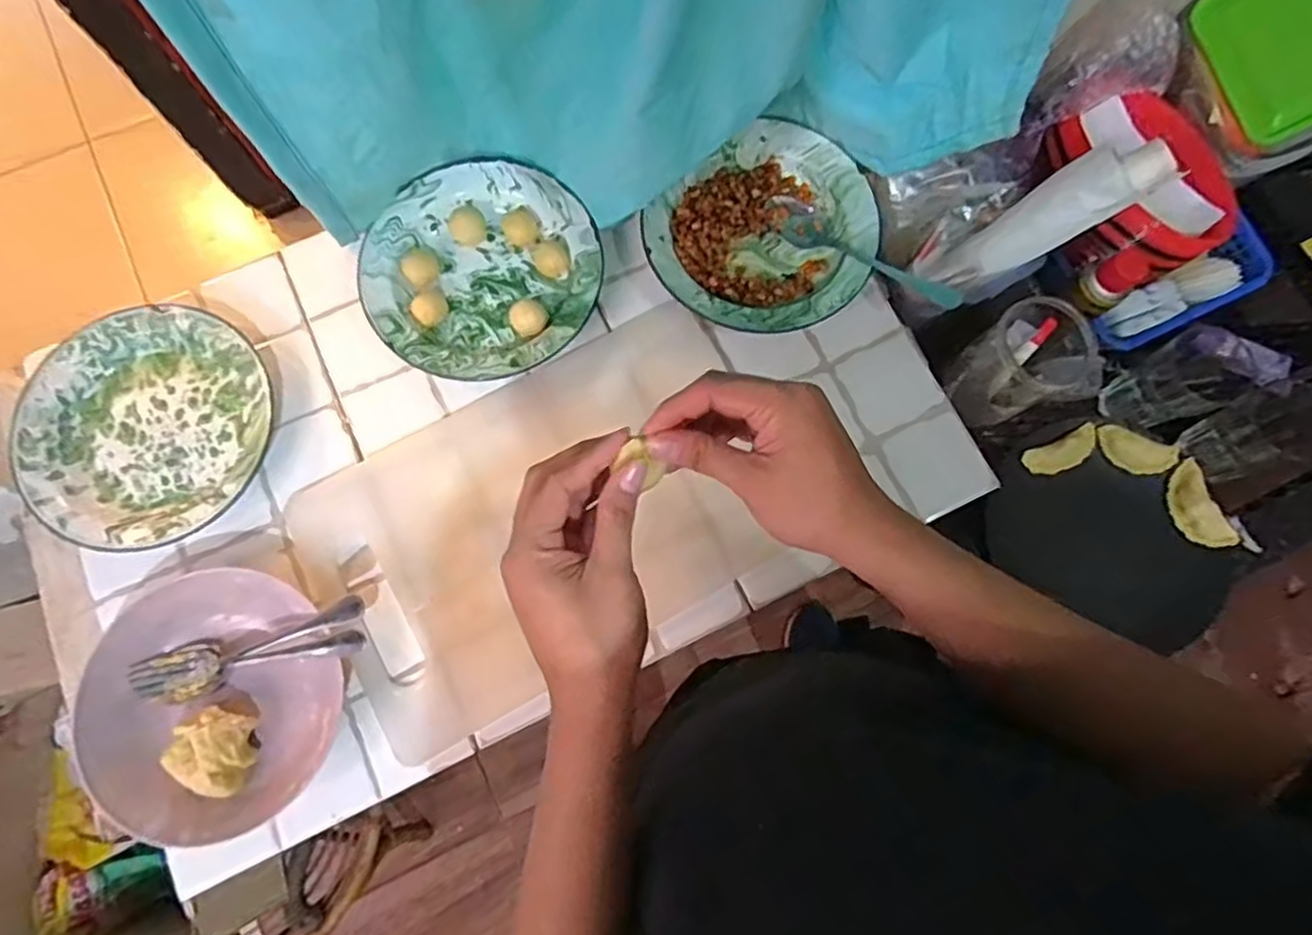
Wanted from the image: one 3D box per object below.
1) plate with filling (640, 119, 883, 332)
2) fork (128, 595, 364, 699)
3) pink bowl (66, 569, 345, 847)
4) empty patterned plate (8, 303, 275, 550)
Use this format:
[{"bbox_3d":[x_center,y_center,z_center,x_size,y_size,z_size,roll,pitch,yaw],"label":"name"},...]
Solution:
[{"bbox_3d":[0.102,-0.217,0.645,0.190,0.027,0.206,0,77,-1],"label":"plate with filling"},{"bbox_3d":[-0.316,0.137,0.548,0.196,0.035,0.035,-21,78,9],"label":"fork"},{"bbox_3d":[-0.341,0.178,0.544,0.187,0.048,0.192,0,77,-1],"label":"pink bowl"},{"bbox_3d":[-0.438,-0.037,0.602,0.193,0.029,0.204,0,77,-1],"label":"empty patterned plate"}]

